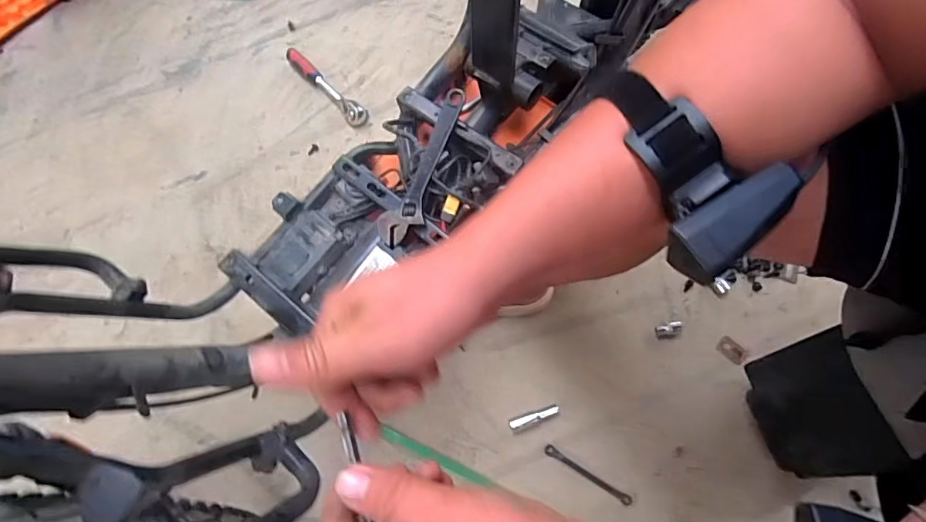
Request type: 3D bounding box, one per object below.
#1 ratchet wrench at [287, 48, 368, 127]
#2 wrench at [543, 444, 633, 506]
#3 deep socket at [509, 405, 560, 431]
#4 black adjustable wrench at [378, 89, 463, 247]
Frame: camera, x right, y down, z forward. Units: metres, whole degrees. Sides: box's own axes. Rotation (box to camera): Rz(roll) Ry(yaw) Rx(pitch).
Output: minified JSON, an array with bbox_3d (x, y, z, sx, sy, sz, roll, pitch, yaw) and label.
[{"bbox_3d":[-0.283,-0.362,0.992,0.040,0.028,0.249,-40,72,-12],"label":"ratchet wrench"},{"bbox_3d":[0.188,0.322,0.728,0.140,0.006,0.015,29,73,13],"label":"wrench"},{"bbox_3d":[0.112,0.244,0.750,0.082,0.019,0.018,-18,69,-4],"label":"deep socket"},{"bbox_3d":[-0.044,-0.109,0.570,0.044,0.014,0.197,23,86,11],"label":"black adjustable wrench"}]

